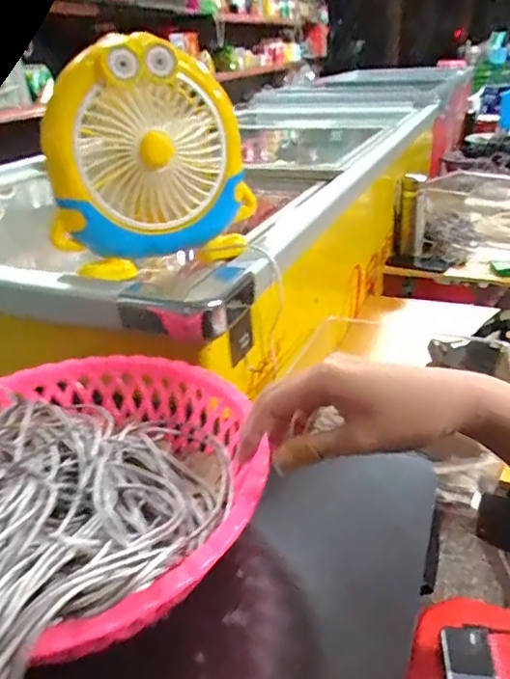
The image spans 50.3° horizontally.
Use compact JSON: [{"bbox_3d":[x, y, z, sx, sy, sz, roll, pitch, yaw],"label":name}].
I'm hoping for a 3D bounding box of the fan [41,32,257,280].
[{"bbox_3d":[-0.126,-0.217,0.665,0.241,0.250,0.054,-13,30,-18],"label":"fan"}]

